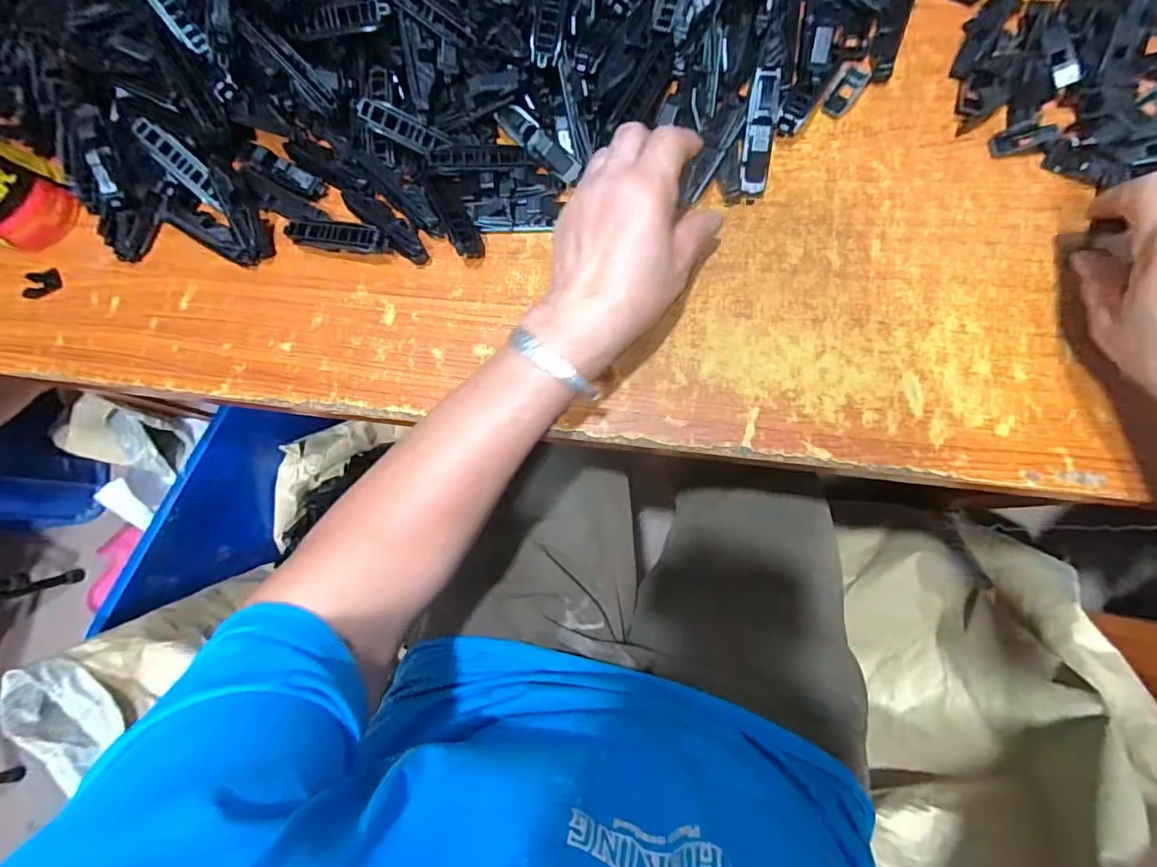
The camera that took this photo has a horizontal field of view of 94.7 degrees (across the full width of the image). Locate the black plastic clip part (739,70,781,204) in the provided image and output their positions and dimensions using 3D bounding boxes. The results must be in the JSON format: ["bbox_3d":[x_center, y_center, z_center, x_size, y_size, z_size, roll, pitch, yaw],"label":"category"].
[{"bbox_3d":[0.121,-0.199,0.356,0.019,0.016,0.080,6,103,6],"label":"black plastic clip part"}]

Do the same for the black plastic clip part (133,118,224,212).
[{"bbox_3d":[-0.286,-0.195,0.385,0.019,0.012,0.073,-41,108,0],"label":"black plastic clip part"}]

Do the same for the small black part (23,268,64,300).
[{"bbox_3d":[-0.408,-0.113,0.405,0.021,0.009,0.028,24,83,9],"label":"small black part"}]

